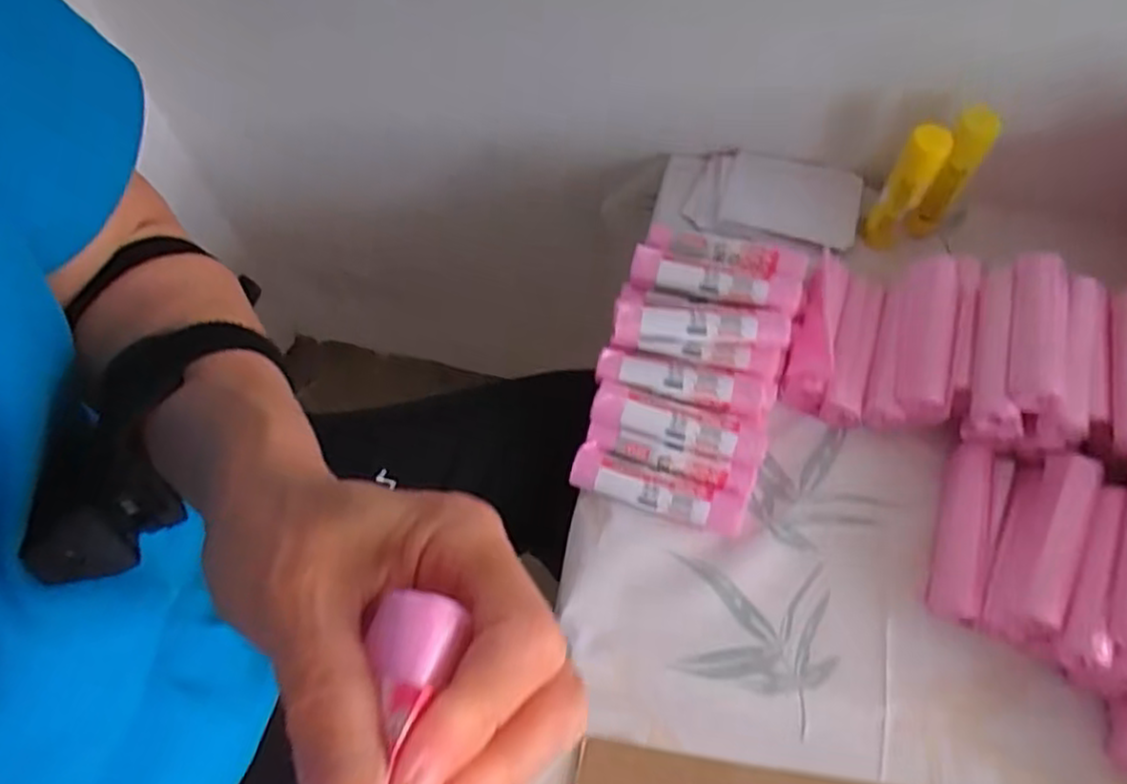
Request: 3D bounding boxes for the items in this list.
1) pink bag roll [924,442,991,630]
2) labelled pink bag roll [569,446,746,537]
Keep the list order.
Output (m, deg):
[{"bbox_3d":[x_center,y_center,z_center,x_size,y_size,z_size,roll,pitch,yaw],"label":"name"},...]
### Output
[{"bbox_3d":[0.261,0.090,0.487,0.026,0.020,0.115,17,63,12],"label":"pink bag roll"},{"bbox_3d":[0.065,0.068,0.510,0.118,0.021,0.028,14,63,11],"label":"labelled pink bag roll"}]

